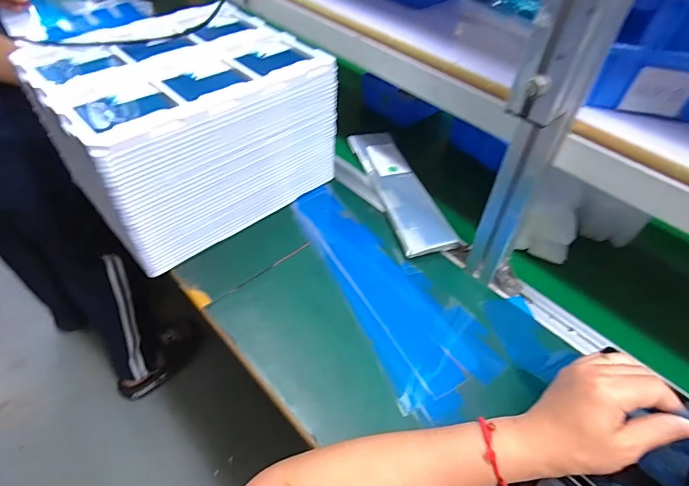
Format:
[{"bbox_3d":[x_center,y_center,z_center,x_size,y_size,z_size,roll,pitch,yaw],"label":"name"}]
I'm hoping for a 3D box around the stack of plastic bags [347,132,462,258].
[{"bbox_3d":[0.084,-0.089,0.660,0.078,0.030,0.280,-11,49,-14],"label":"stack of plastic bags"}]

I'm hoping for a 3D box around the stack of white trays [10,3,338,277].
[{"bbox_3d":[-0.220,-0.172,0.599,0.320,0.197,0.269,-33,58,-30],"label":"stack of white trays"}]

